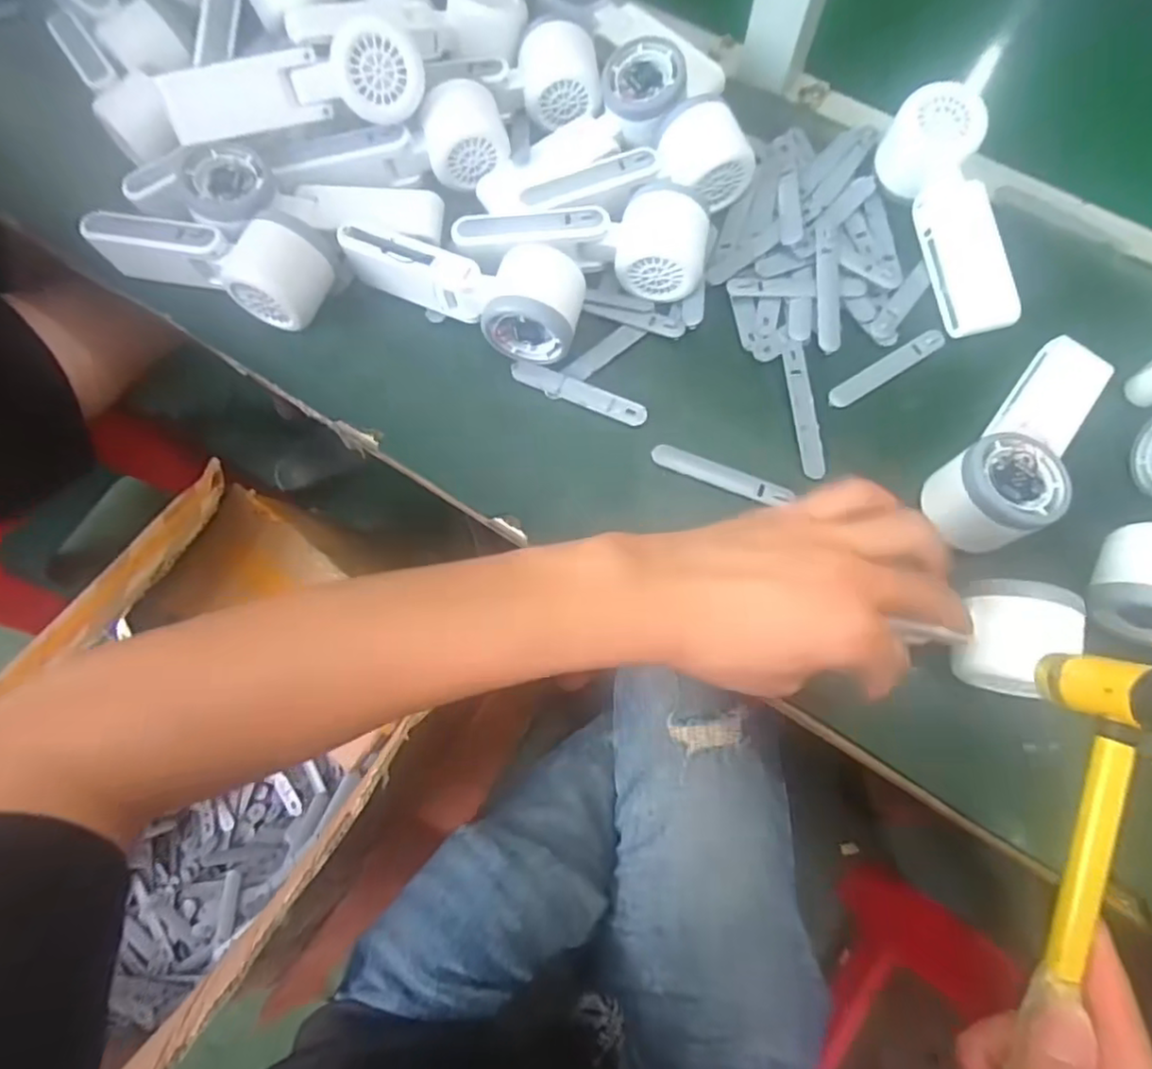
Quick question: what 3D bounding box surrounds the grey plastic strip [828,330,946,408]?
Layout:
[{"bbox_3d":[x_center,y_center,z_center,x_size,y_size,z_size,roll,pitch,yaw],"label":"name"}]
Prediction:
[{"bbox_3d":[0.212,-0.113,0.426,0.092,0.005,0.014,-31,76,-9],"label":"grey plastic strip"}]

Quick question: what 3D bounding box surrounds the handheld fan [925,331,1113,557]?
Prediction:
[{"bbox_3d":[0.281,-0.059,0.384,0.166,0.049,0.056,-43,78,-11],"label":"handheld fan"}]

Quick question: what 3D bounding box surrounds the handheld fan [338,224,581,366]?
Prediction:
[{"bbox_3d":[-0.074,-0.165,0.412,0.160,0.045,0.060,19,74,5],"label":"handheld fan"}]

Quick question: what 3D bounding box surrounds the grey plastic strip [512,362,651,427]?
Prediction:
[{"bbox_3d":[0.002,-0.095,0.418,0.094,0.004,0.016,22,75,6],"label":"grey plastic strip"}]

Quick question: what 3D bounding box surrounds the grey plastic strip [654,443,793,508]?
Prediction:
[{"bbox_3d":[0.094,-0.038,0.409,0.090,0.006,0.015,22,75,6],"label":"grey plastic strip"}]

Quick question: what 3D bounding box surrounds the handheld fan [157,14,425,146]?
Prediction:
[{"bbox_3d":[-0.184,-0.301,0.417,0.163,0.053,0.042,-7,36,-1],"label":"handheld fan"}]

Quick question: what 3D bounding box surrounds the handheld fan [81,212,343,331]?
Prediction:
[{"bbox_3d":[-0.242,-0.184,0.422,0.157,0.052,0.061,15,74,4],"label":"handheld fan"}]

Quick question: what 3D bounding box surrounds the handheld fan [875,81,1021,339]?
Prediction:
[{"bbox_3d":[0.261,-0.220,0.436,0.051,0.046,0.167,-15,89,-5],"label":"handheld fan"}]

